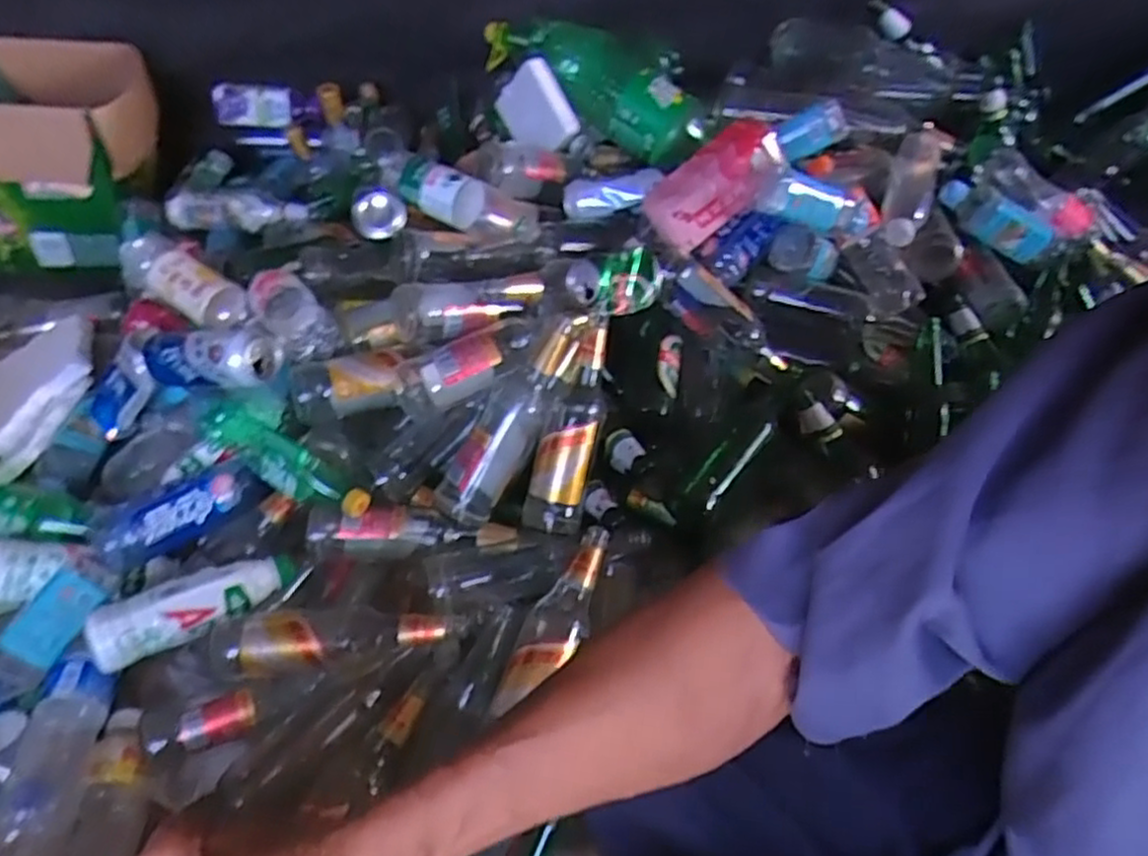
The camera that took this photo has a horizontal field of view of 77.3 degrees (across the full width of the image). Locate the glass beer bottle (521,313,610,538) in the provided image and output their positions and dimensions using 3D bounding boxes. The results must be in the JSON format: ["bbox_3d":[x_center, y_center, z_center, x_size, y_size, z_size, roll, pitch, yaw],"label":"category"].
[{"bbox_3d":[0.001,-0.004,0.853,0.068,0.083,0.256,14,84,6],"label":"glass beer bottle"}]

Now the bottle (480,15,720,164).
[{"bbox_3d":[0.018,-0.520,1.059,0.414,0.110,0.170,28,55,16],"label":"bottle"}]

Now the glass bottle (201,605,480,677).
[{"bbox_3d":[-0.247,0.228,0.764,0.265,0.069,0.073,1,52,-4],"label":"glass bottle"}]

